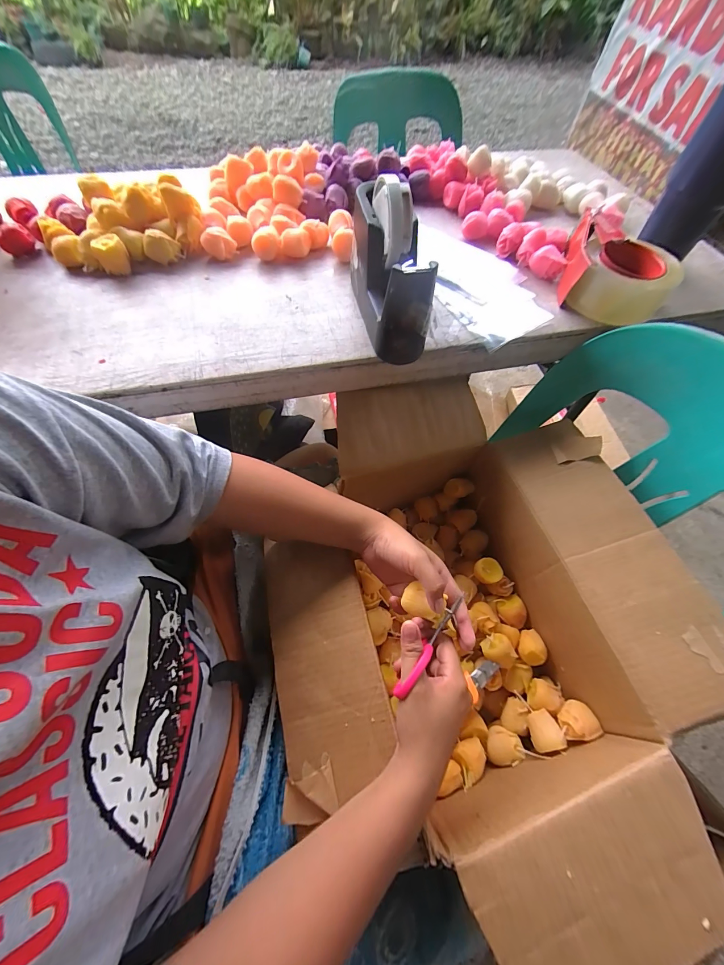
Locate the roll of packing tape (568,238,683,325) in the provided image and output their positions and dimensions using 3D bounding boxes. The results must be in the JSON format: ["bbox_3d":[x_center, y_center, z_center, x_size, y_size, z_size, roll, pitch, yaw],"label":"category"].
[{"bbox_3d":[0.338,-0.261,0.439,0.106,0.056,0.109,1,62,-1],"label":"roll of packing tape"}]

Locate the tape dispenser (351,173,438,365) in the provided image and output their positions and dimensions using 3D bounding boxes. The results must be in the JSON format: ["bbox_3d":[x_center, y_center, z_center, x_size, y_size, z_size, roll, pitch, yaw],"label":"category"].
[{"bbox_3d":[0.028,-0.243,0.378,0.056,0.122,0.181,-11,63,-8],"label":"tape dispenser"}]

